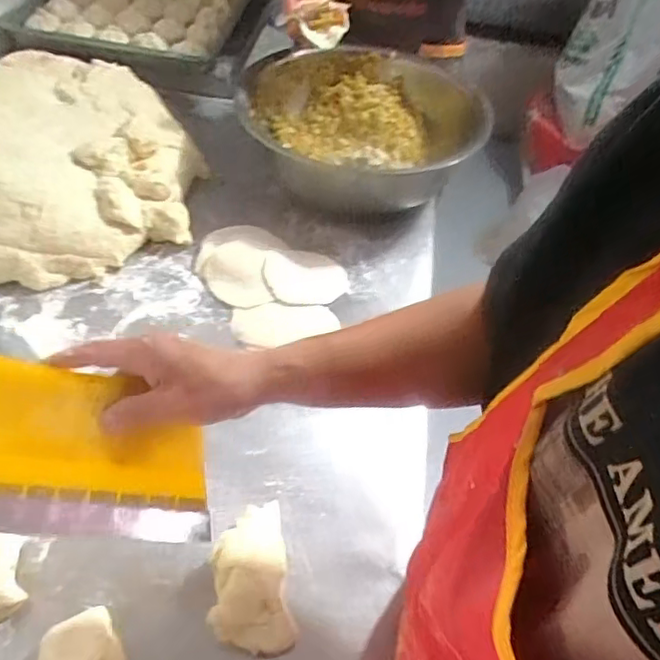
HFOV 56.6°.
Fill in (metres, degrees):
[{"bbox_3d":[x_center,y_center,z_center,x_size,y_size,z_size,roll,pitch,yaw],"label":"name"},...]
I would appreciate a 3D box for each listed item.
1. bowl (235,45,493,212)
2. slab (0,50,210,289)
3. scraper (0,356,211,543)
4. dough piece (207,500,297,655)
[{"bbox_3d":[0.048,-0.328,0.980,0.369,0.138,0.373,4,47,-4],"label":"bowl"},{"bbox_3d":[-0.385,-0.237,0.817,0.406,0.079,0.370,-34,75,-33],"label":"slab"},{"bbox_3d":[-0.175,0.090,0.432,0.186,0.126,0.008,11,13,-20],"label":"scraper"},{"bbox_3d":[-0.070,0.209,0.538,0.069,0.044,0.133,-4,48,-11],"label":"dough piece"}]

